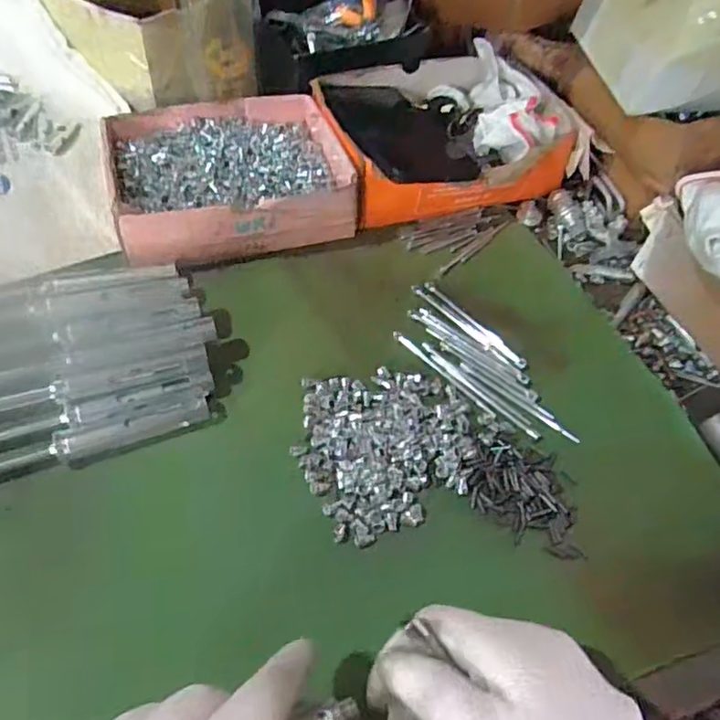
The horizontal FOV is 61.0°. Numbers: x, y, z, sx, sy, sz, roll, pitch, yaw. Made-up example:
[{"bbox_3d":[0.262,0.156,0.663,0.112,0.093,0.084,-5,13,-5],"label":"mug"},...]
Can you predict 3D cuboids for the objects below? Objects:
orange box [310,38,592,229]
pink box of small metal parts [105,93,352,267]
[{"bbox_3d":[0.069,-0.196,0.526,0.197,0.068,0.163,-11,55,-13],"label":"orange box"},{"bbox_3d":[-0.104,-0.147,0.487,0.176,0.047,0.160,-11,55,-13],"label":"pink box of small metal parts"}]

